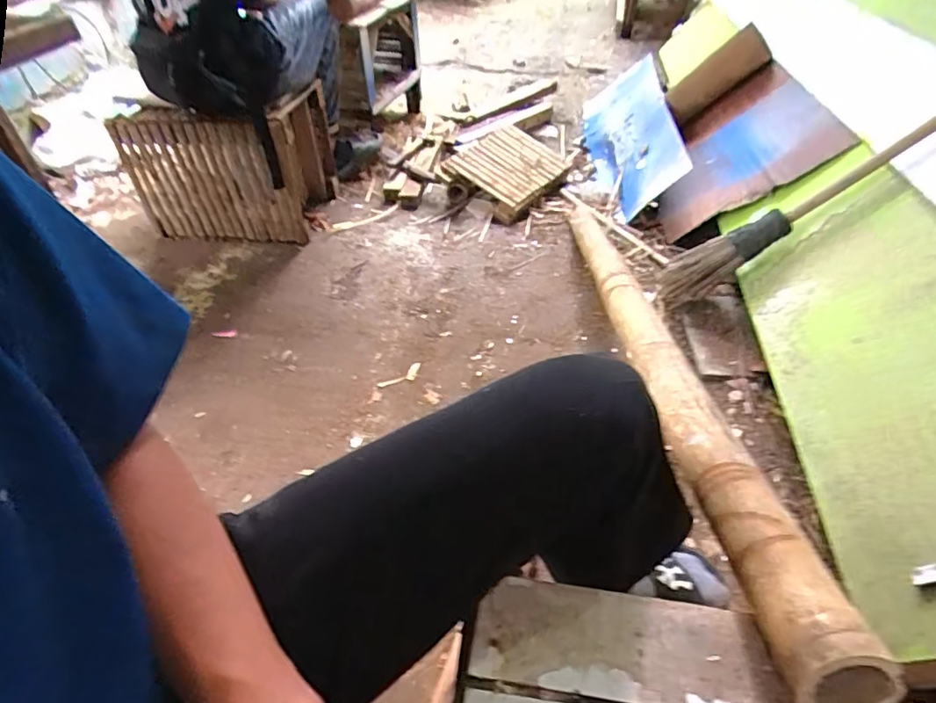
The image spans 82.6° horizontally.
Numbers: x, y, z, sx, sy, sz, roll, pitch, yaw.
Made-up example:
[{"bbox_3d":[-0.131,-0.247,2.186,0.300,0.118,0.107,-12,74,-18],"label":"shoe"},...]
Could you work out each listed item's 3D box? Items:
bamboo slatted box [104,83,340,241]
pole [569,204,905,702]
[{"bbox_3d":[-0.593,-0.521,1.460,0.451,0.360,0.349,10,47,13],"label":"bamboo slatted box"},{"bbox_3d":[0.276,-0.050,0.872,0.079,0.058,1.189,-3,27,5],"label":"pole"}]

